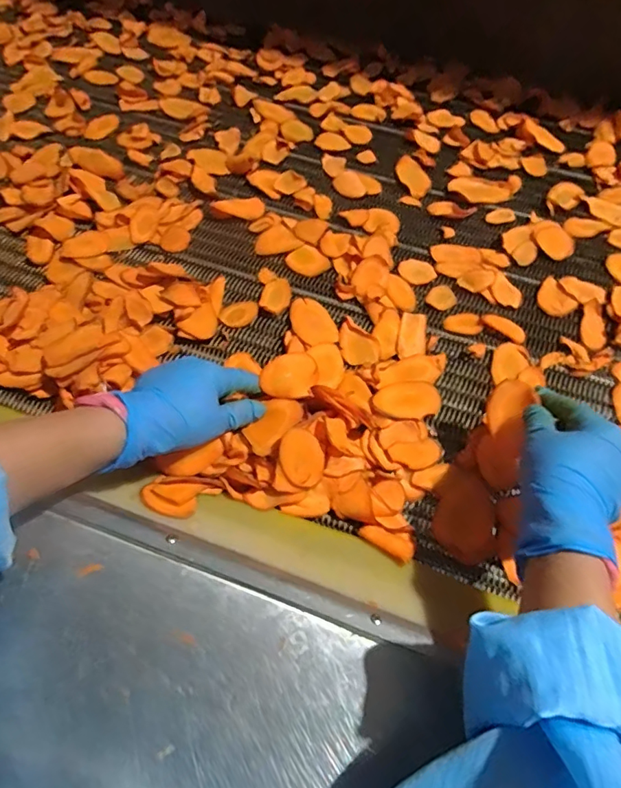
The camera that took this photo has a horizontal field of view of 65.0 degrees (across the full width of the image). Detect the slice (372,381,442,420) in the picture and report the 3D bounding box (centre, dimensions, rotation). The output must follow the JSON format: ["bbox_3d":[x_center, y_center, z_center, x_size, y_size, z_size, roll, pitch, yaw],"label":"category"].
[{"bbox_3d":[0.095,0.004,0.475,0.070,0.010,0.040,-7,61,-7],"label":"slice"}]

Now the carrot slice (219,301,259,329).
[{"bbox_3d":[-0.078,-0.087,0.533,0.042,0.005,0.030,-30,66,-18],"label":"carrot slice"}]

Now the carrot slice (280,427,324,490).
[{"bbox_3d":[-0.007,0.055,0.416,0.038,0.004,0.053,-33,112,-20],"label":"carrot slice"}]

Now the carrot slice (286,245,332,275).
[{"bbox_3d":[-0.002,-0.156,0.571,0.050,0.008,0.034,16,61,6],"label":"carrot slice"}]

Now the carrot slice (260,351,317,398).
[{"bbox_3d":[-0.017,-0.017,0.450,0.056,0.016,0.040,-28,66,-17],"label":"carrot slice"}]

